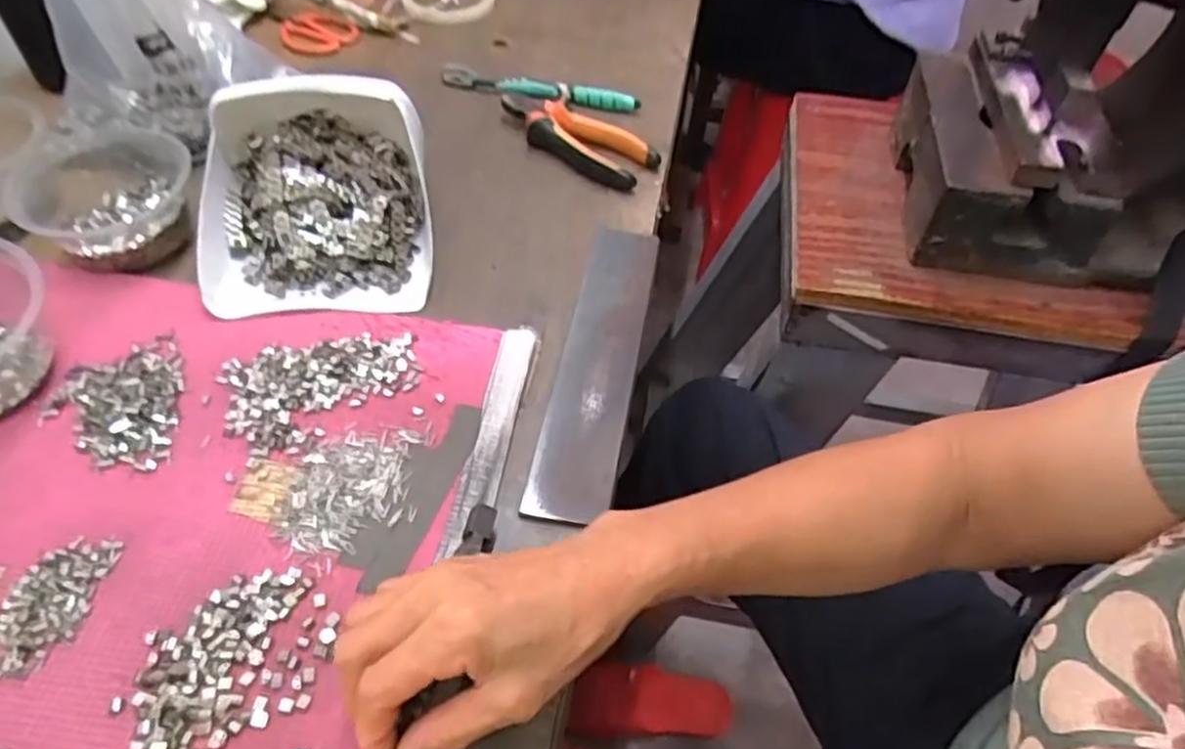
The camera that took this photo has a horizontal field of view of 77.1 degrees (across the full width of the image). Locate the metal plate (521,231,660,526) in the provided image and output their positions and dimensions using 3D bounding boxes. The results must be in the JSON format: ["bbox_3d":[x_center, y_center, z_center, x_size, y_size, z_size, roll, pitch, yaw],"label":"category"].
[{"bbox_3d":[0.006,-0.013,0.492,0.049,0.008,0.243,13,53,0],"label":"metal plate"}]

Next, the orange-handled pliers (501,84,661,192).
[{"bbox_3d":[-0.011,-0.207,0.643,0.063,0.024,0.150,-34,59,-26],"label":"orange-handled pliers"}]

